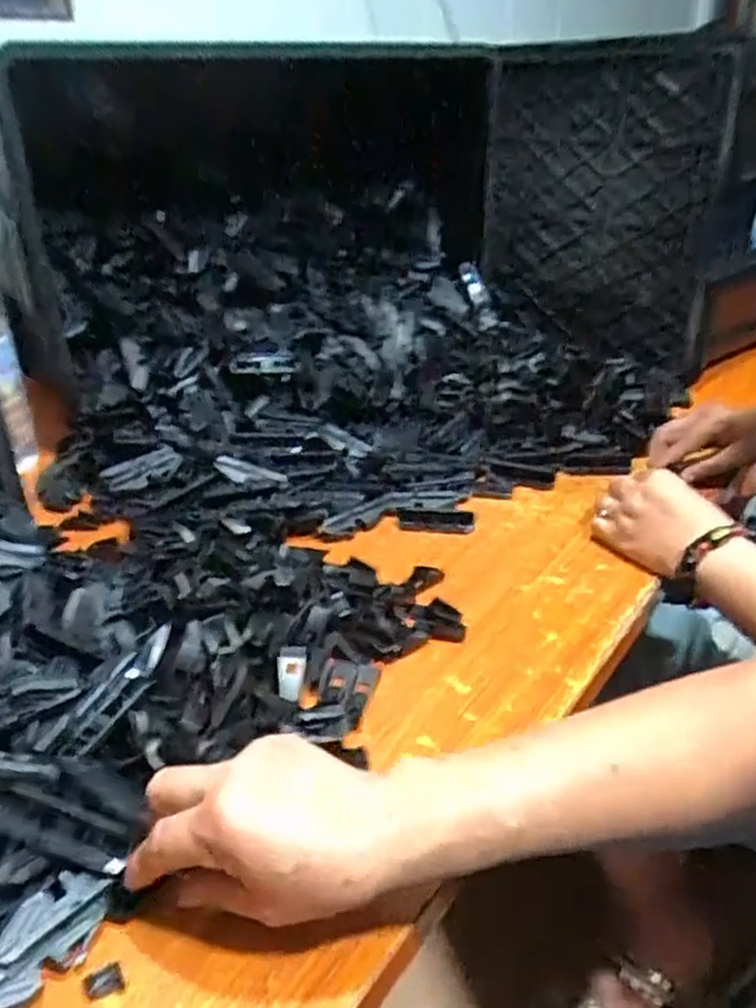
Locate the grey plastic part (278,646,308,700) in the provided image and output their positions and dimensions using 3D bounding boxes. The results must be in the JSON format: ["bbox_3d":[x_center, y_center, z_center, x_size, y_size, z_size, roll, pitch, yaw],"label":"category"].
[{"bbox_3d":[-0.059,0.115,0.524,0.018,0.006,0.042,6,49,-1],"label":"grey plastic part"}]

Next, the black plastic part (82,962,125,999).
[{"bbox_3d":[-0.129,0.224,0.357,0.018,0.004,0.015,-13,32,-21],"label":"black plastic part"}]

